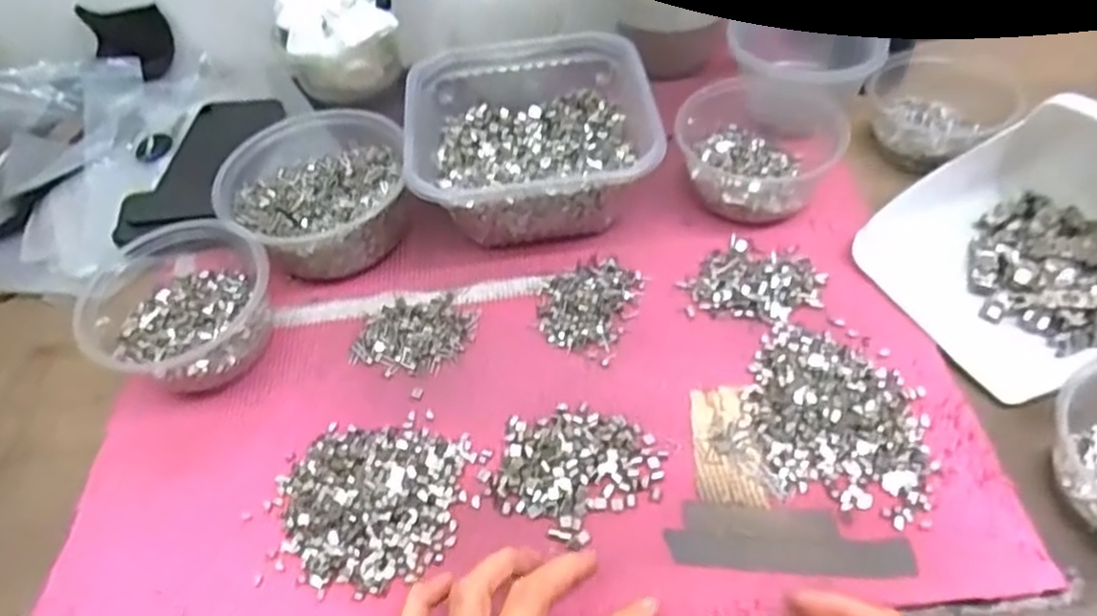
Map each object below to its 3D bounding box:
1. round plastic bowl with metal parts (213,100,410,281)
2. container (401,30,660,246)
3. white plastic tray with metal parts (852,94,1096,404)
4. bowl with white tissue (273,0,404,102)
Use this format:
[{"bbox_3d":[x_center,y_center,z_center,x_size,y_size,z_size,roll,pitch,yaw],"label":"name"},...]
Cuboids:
[{"bbox_3d":[-0.169,-0.091,0.529,0.130,0.062,0.153,-12,52,-4],"label":"round plastic bowl with metal parts"},{"bbox_3d":[-0.012,-0.128,0.535,0.172,0.074,0.165,-6,52,0],"label":"container"},{"bbox_3d":[0.319,-0.051,0.441,0.189,0.076,0.153,-25,54,-14],"label":"white plastic tray with metal parts"},{"bbox_3d":[-0.183,-0.253,0.627,0.104,0.084,0.114,-7,52,0],"label":"bowl with white tissue"}]

